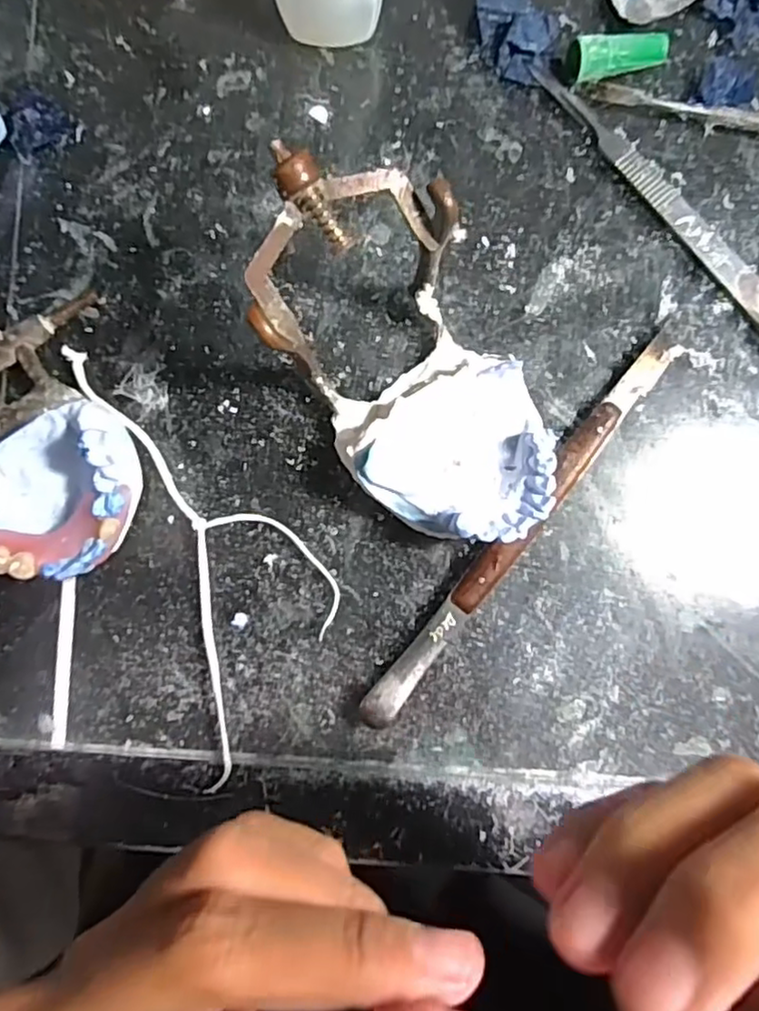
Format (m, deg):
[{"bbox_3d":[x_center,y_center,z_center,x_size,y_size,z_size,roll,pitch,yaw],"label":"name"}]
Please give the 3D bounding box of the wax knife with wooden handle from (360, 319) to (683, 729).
[{"bbox_3d":[0.048,0.006,0.217,0.012,0.011,0.163,39,89,2],"label":"wax knife with wooden handle"}]

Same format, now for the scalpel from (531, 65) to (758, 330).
[{"bbox_3d":[0.102,-0.103,0.224,0.013,0.005,0.134,-41,88,-1],"label":"scalpel"}]

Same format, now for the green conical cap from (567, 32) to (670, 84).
[{"bbox_3d":[0.081,-0.154,0.221,0.037,0.013,0.011,-13,88,0],"label":"green conical cap"}]

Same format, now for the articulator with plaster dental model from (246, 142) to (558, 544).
[{"bbox_3d":[0.010,-0.040,0.195,0.066,0.061,0.118,-38,88,-1],"label":"articulator with plaster dental model"}]

